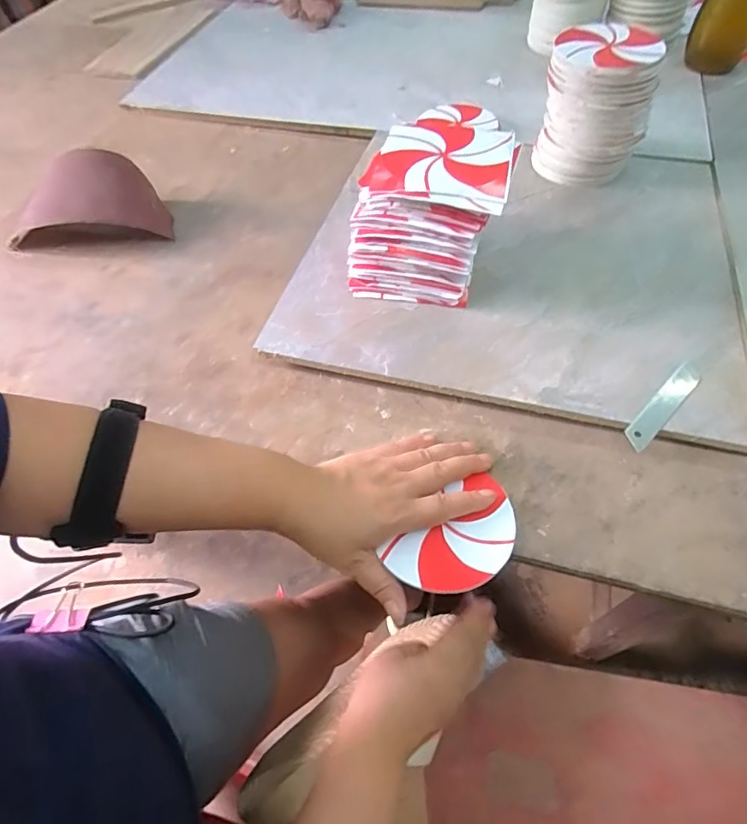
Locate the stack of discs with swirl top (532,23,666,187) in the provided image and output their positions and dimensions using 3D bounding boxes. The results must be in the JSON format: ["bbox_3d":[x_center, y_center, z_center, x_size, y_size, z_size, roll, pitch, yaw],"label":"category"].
[{"bbox_3d":[0.233,-0.318,0.537,0.107,0.127,0.097,15,57,13],"label":"stack of discs with swirl top"}]

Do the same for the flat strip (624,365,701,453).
[{"bbox_3d":[0.222,-0.004,0.387,0.084,0.006,0.019,-42,69,-18],"label":"flat strip"}]

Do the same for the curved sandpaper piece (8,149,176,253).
[{"bbox_3d":[-0.316,-0.237,0.568,0.167,0.062,0.088,-6,55,0],"label":"curved sandpaper piece"}]

